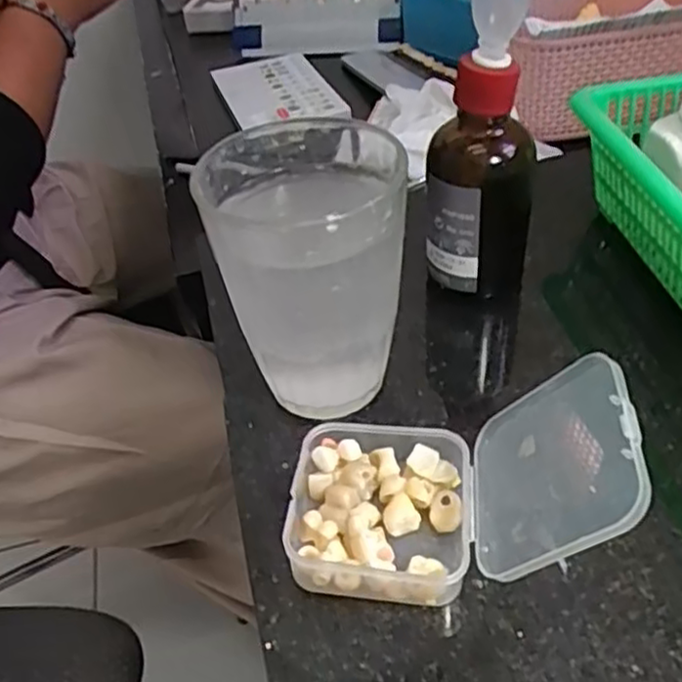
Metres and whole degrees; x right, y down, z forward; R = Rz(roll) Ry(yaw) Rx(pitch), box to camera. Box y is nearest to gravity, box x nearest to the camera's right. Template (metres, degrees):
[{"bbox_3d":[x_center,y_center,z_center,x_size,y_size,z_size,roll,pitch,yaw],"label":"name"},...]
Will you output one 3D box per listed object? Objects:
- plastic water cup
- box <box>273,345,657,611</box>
[{"bbox_3d":[-0.010,-0.021,0.248,0.062,0.097,0.066,-4,41,3],"label":"plastic water cup"},{"bbox_3d":[0.031,0.040,0.209,0.095,0.059,0.055,4,42,12],"label":"box"}]

